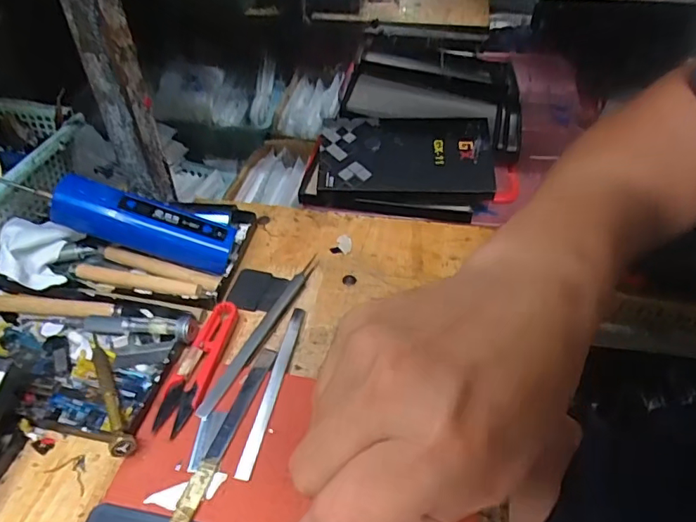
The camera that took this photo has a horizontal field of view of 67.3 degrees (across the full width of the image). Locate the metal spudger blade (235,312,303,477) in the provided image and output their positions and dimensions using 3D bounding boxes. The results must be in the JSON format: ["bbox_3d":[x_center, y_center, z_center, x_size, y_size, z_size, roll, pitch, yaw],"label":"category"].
[{"bbox_3d":[-0.048,0.079,0.342,0.010,0.004,0.130,7,44,7],"label":"metal spudger blade"}]

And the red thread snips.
[{"bbox_3d":[-0.099,0.067,0.350,0.023,0.008,0.098,9,45,8],"label":"red thread snips"}]

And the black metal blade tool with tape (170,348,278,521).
[{"bbox_3d":[-0.073,0.102,0.316,0.012,0.004,0.128,13,45,13],"label":"black metal blade tool with tape"}]

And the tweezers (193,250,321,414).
[{"bbox_3d":[-0.059,0.047,0.375,0.010,0.006,0.155,18,47,18],"label":"tweezers"}]

